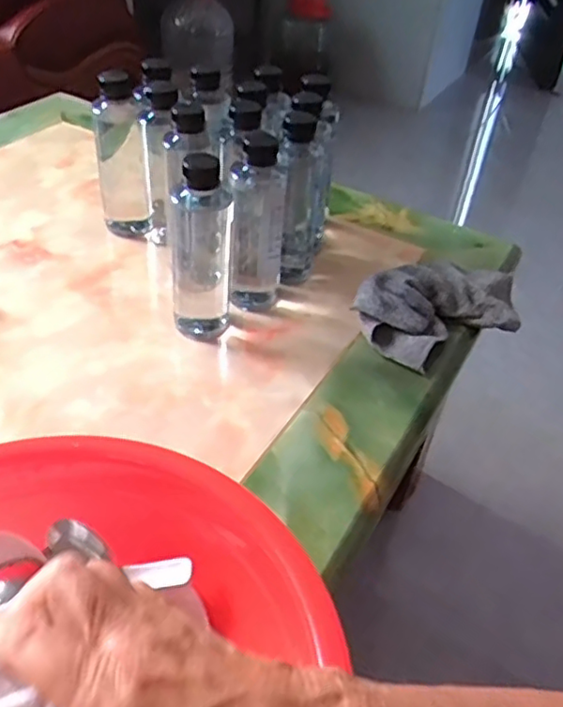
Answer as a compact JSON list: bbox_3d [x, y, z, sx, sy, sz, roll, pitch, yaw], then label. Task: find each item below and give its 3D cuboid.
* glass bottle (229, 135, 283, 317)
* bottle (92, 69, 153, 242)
[{"bbox_3d":[-0.023,-0.128,0.632,0.052,0.173,0.050,5,42,-2],"label":"glass bottle"},{"bbox_3d":[-0.174,-0.210,0.705,0.050,0.170,0.049,-10,44,-17],"label":"bottle"}]

